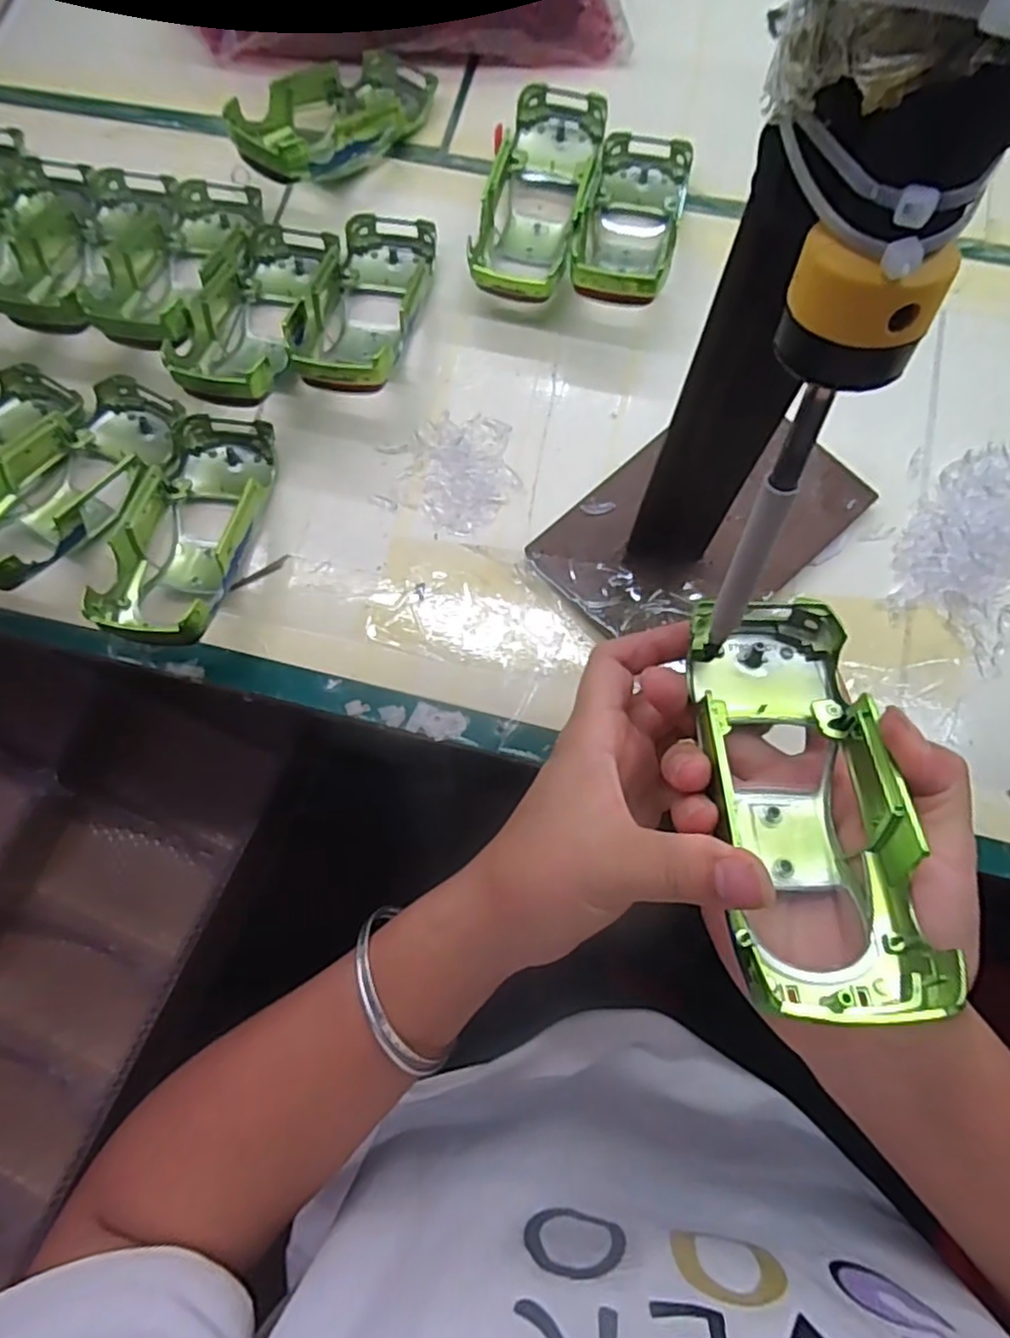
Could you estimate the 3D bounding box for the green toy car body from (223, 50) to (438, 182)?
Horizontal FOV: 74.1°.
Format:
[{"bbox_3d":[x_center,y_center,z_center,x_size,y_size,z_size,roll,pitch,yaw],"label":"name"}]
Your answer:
[{"bbox_3d":[-0.102,-0.331,0.396,0.065,0.043,0.129,36,80,10],"label":"green toy car body"}]

